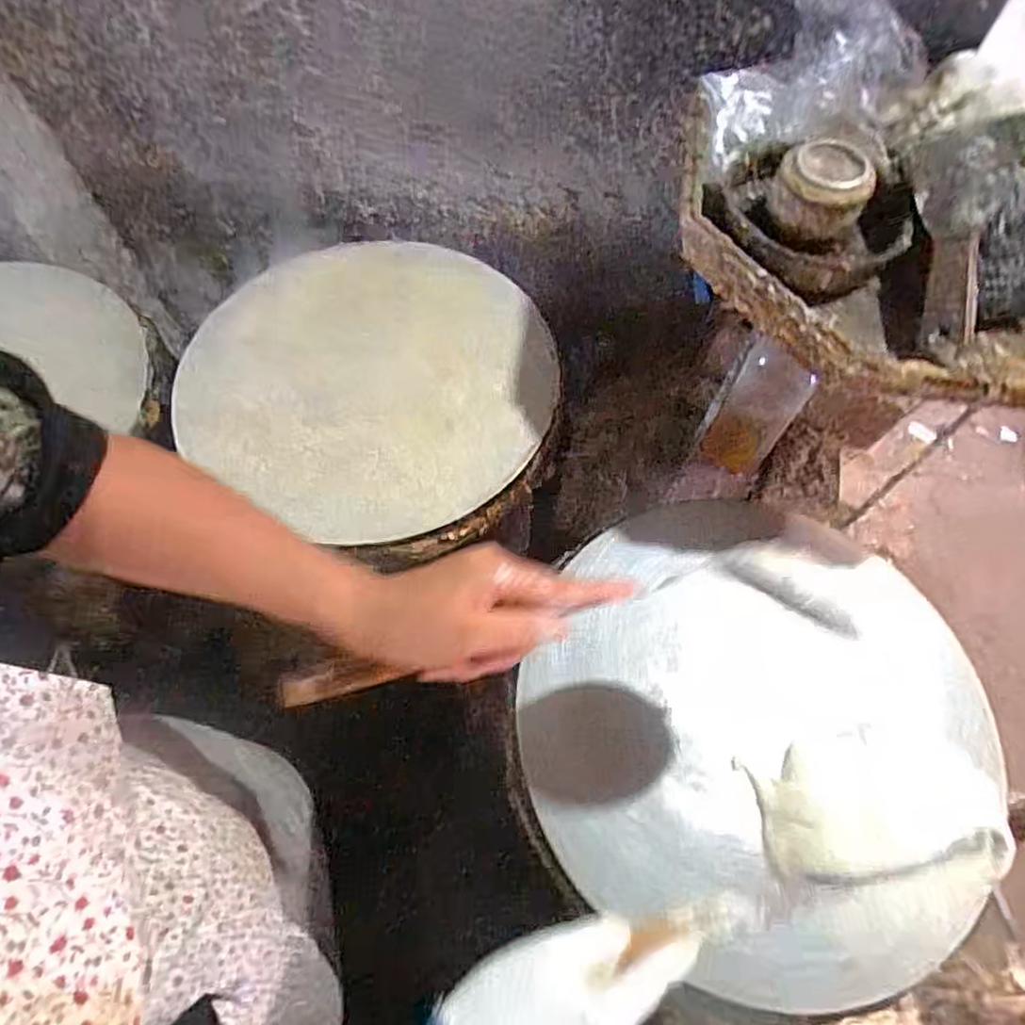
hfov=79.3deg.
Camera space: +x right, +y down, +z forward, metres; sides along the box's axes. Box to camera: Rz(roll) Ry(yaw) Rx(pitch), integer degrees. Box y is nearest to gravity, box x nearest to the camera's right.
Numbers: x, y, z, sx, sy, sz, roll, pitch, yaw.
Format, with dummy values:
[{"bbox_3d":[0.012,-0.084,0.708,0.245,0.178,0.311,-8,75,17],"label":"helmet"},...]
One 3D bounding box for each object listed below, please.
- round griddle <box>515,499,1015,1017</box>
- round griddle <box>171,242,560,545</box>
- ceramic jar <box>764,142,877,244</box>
[{"bbox_3d":[0.203,0.158,0.493,0.353,0.043,0.360,1,66,-2],"label":"round griddle"},{"bbox_3d":[-0.145,-0.143,0.635,0.357,0.018,0.338,31,68,11],"label":"round griddle"},{"bbox_3d":[0.225,-0.234,0.452,0.063,0.052,0.057,33,69,12],"label":"ceramic jar"}]

